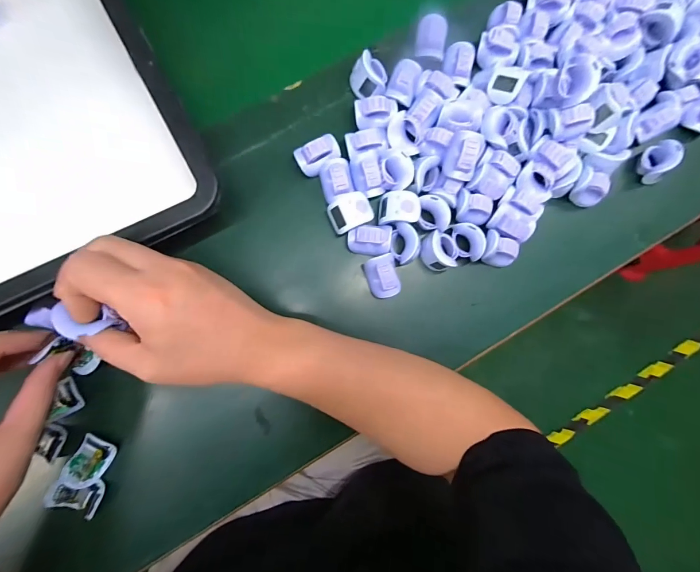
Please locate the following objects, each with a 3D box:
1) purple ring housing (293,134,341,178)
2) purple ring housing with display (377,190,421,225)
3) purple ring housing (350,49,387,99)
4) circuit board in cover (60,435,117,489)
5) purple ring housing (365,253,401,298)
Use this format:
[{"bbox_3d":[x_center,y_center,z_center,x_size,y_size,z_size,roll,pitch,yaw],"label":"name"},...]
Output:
[{"bbox_3d":[-0.030,-0.127,0.327,0.043,0.019,0.026,-30,89,-6],"label":"purple ring housing"},{"bbox_3d":[0.049,-0.075,0.330,0.036,0.022,0.033,10,85,-4],"label":"purple ring housing with display"},{"bbox_3d":[0.019,-0.208,0.335,0.035,0.023,0.034,11,85,-4],"label":"purple ring housing"},{"bbox_3d":[-0.231,0.156,0.301,0.031,0.016,0.042,32,84,-2],"label":"circuit board in cover"},{"bbox_3d":[0.031,-0.009,0.325,0.027,0.018,0.040,-17,88,-6],"label":"purple ring housing"}]

